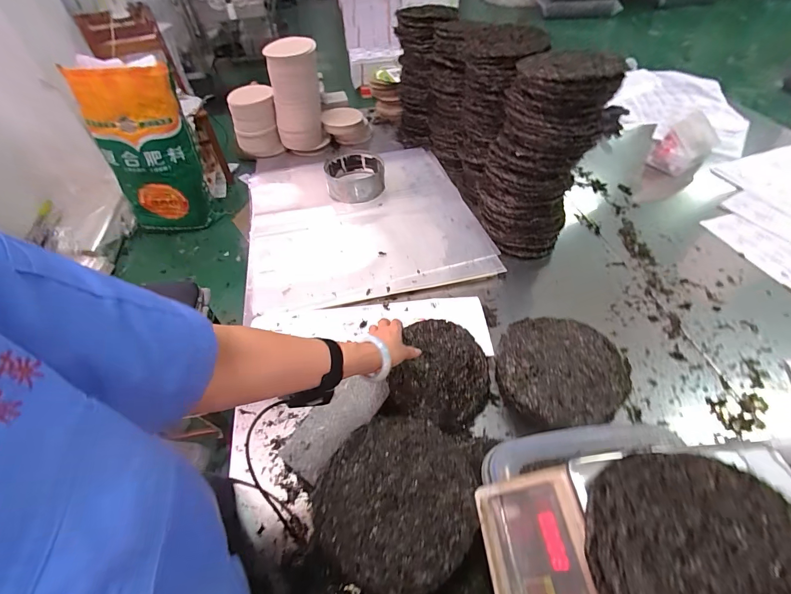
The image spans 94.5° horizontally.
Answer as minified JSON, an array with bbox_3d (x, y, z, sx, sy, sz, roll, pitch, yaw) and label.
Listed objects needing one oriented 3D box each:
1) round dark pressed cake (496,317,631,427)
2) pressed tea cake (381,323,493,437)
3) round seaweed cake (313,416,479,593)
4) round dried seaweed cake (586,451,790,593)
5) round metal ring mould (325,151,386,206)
[{"bbox_3d":[0.293,0.124,0.640,0.223,0.019,0.198,-2,50,2],"label":"round dark pressed cake"},{"bbox_3d":[0.091,0.151,0.719,0.189,0.012,0.195,16,67,-6],"label":"pressed tea cake"},{"bbox_3d":[0.006,0.263,0.481,0.187,0.038,0.205,-1,50,1],"label":"round seaweed cake"},{"bbox_3d":[0.281,0.241,0.316,0.202,0.020,0.194,-1,50,1],"label":"round dried seaweed cake"},{"bbox_3d":[-0.125,-0.379,1.175,0.179,0.078,0.176,-1,50,2],"label":"round metal ring mould"}]

